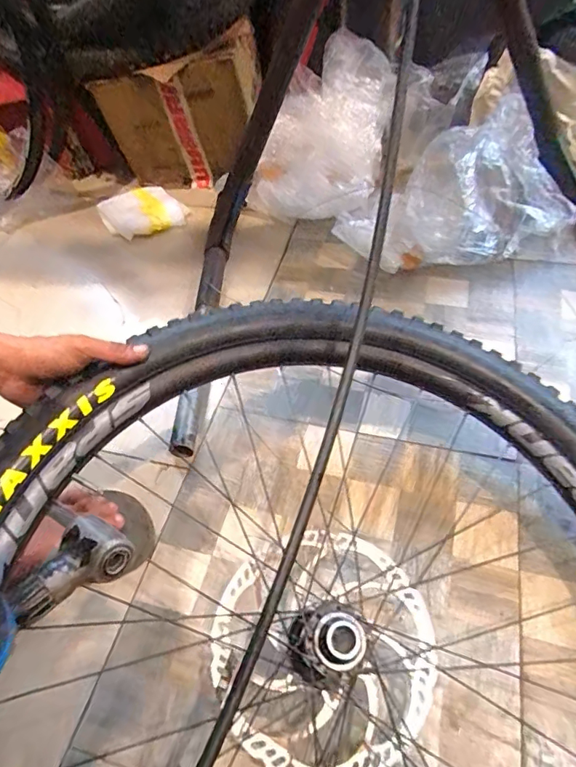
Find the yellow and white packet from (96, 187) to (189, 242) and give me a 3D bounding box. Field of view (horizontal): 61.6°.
[{"bbox_3d":[-0.296,-0.356,0.985,0.155,0.044,0.145,-28,53,-18],"label":"yellow and white packet"}]

